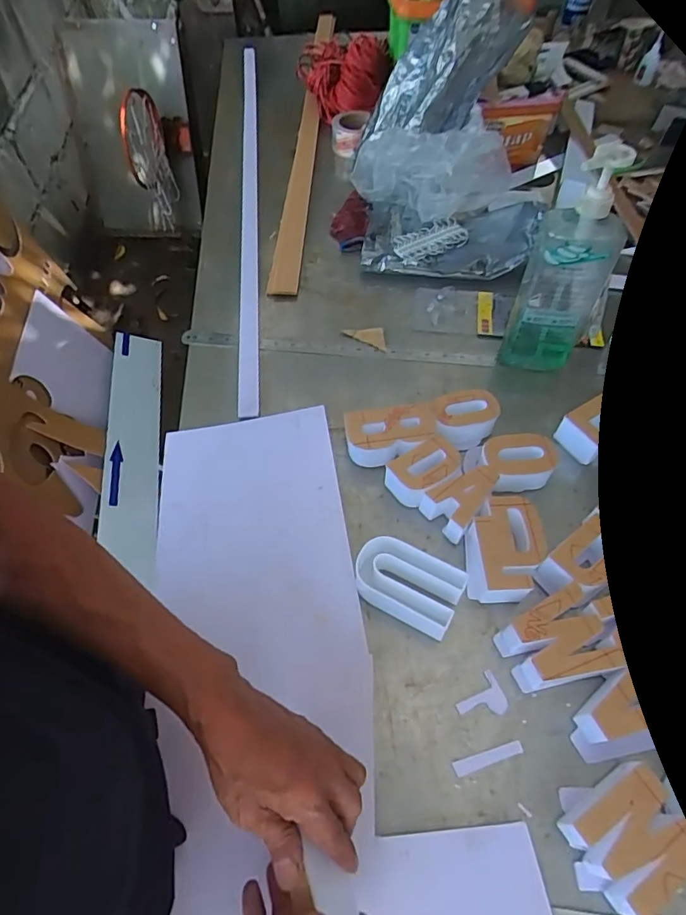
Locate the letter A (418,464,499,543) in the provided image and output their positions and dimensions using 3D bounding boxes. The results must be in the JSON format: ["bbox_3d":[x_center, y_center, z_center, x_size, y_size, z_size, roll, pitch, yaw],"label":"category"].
[{"bbox_3d":[0.138,0.047,0.582,0.080,0.046,0.059,-36,63,-20],"label":"letter A"}]

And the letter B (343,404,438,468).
[{"bbox_3d":[0.058,-0.022,0.634,0.111,0.050,0.072,-3,57,0],"label":"letter B"}]

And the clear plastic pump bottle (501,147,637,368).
[{"bbox_3d":[0.282,-0.223,0.629,0.102,0.282,0.060,17,59,13],"label":"clear plastic pump bottle"}]

